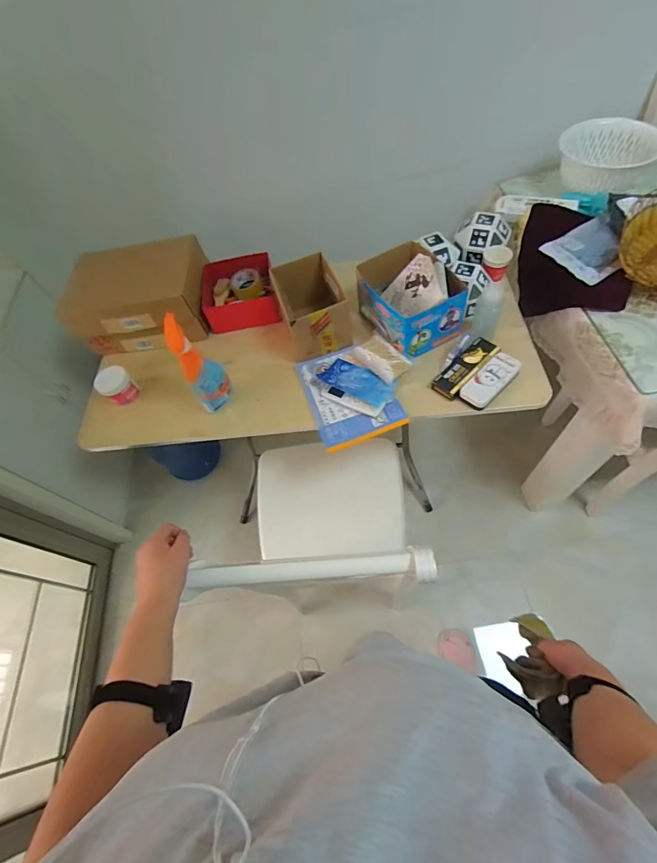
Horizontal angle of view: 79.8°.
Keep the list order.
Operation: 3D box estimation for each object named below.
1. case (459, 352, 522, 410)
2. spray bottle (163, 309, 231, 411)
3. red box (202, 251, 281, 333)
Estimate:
[{"bbox_3d":[0.385,-0.127,0.923,0.166,0.019,0.067,-43,62,-15],"label":"case"},{"bbox_3d":[-0.295,-0.156,0.909,0.083,0.255,0.077,-27,59,-7],"label":"spray bottle"},{"bbox_3d":[-0.268,-0.416,1.183,0.213,0.097,0.193,-18,58,-1],"label":"red box"}]

